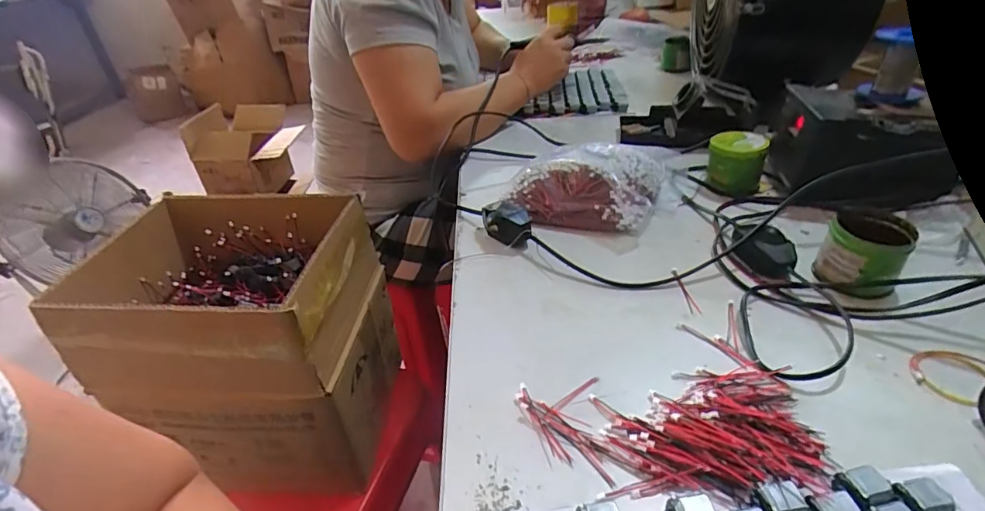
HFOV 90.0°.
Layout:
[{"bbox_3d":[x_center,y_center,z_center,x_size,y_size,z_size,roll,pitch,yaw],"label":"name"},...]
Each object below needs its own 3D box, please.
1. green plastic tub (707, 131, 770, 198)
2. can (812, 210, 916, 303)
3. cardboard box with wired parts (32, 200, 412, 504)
[{"bbox_3d":[0.272,-0.106,0.550,0.055,0.051,0.058,13,38,24],"label":"green plastic tub"},{"bbox_3d":[0.300,-0.003,0.401,0.057,0.049,0.064,22,43,33],"label":"can"},{"bbox_3d":[-0.303,0.103,0.621,0.303,0.278,0.242,0,35,8],"label":"cardboard box with wired parts"}]

